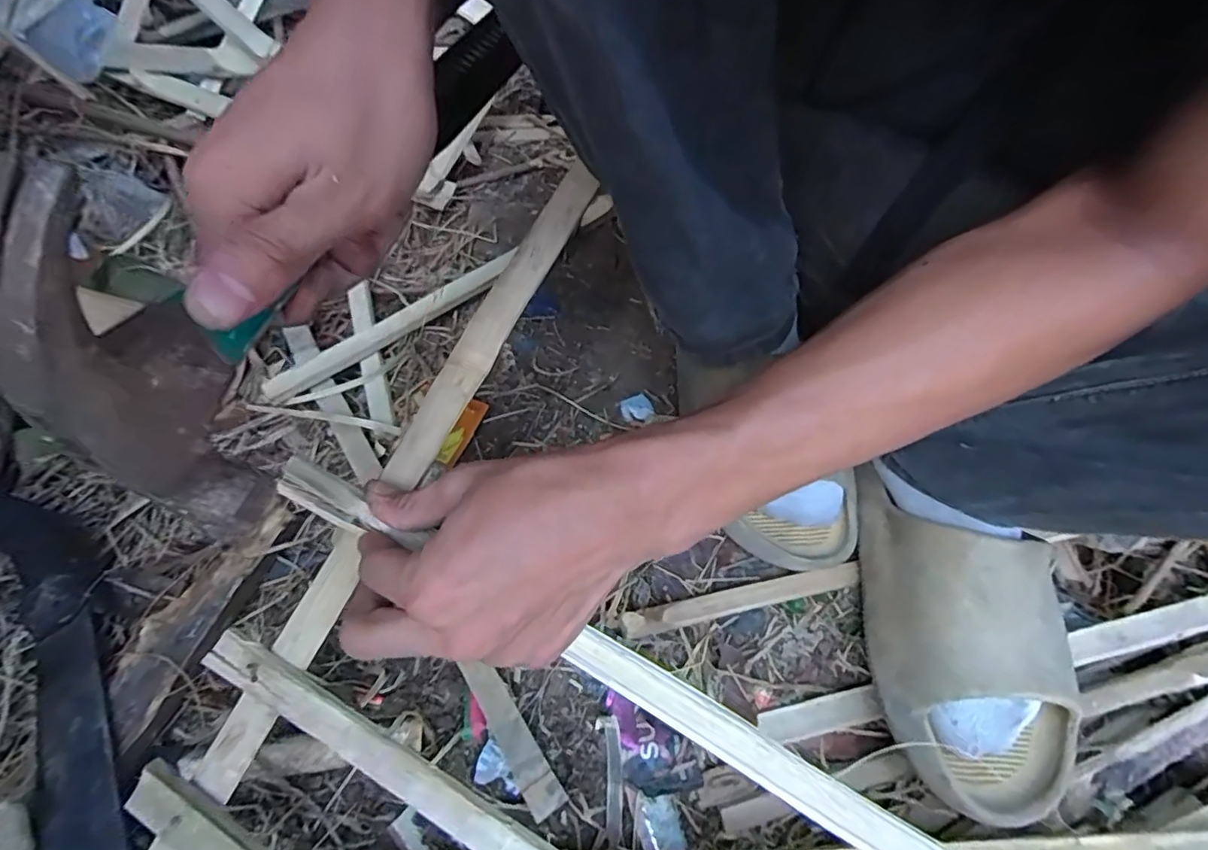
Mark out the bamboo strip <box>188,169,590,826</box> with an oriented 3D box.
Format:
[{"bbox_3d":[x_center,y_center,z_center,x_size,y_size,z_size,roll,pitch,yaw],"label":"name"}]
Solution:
[{"bbox_3d":[-0.097,0.008,0.306,0.023,0.008,0.360,25,77,14],"label":"bamboo strip"}]

